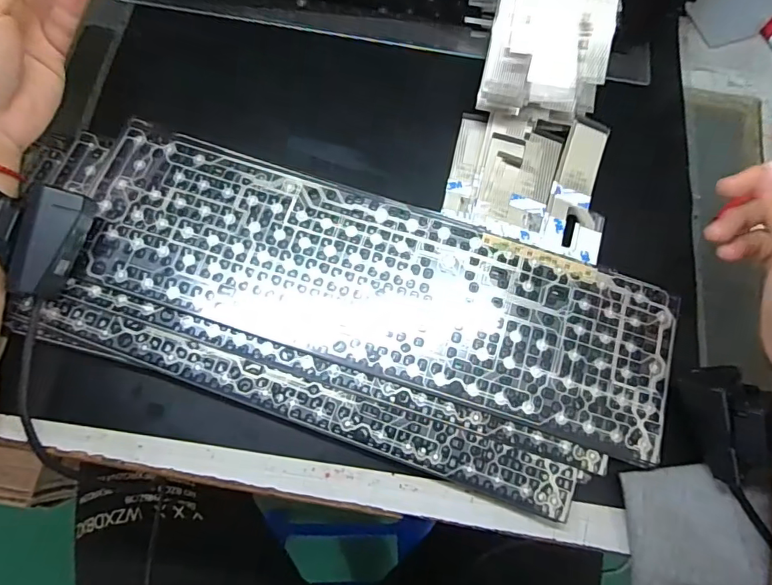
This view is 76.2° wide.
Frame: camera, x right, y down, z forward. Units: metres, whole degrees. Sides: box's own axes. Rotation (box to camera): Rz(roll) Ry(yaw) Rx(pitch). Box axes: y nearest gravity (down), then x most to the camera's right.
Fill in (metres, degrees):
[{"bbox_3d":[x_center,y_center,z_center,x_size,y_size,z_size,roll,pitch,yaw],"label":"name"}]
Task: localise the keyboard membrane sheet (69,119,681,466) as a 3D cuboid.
[{"bbox_3d":[-0.005,-0.007,0.344,0.412,0.007,0.123,18,72,2],"label":"keyboard membrane sheet"}]

